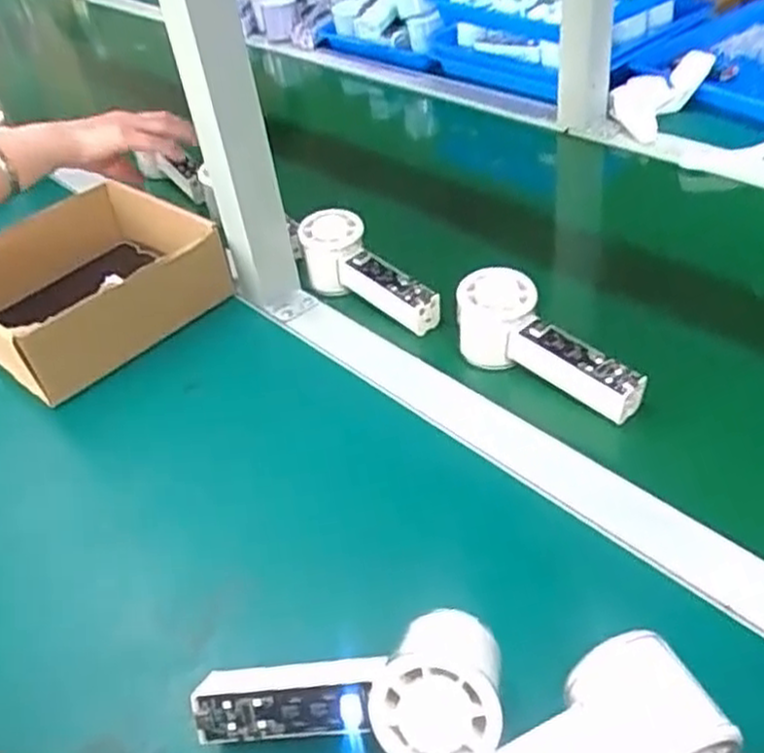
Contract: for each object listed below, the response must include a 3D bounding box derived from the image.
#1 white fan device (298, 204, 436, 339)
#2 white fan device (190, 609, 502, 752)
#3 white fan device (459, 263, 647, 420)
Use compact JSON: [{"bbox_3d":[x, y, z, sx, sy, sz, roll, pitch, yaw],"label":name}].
[{"bbox_3d":[-0.015,-0.084,0.659,0.055,0.061,0.143,-26,43,-22],"label":"white fan device"},{"bbox_3d":[-0.018,0.151,0.380,0.161,0.068,0.044,-14,2,21],"label":"white fan device"},{"bbox_3d":[0.118,-0.015,0.565,0.148,0.067,0.048,38,56,26],"label":"white fan device"}]

